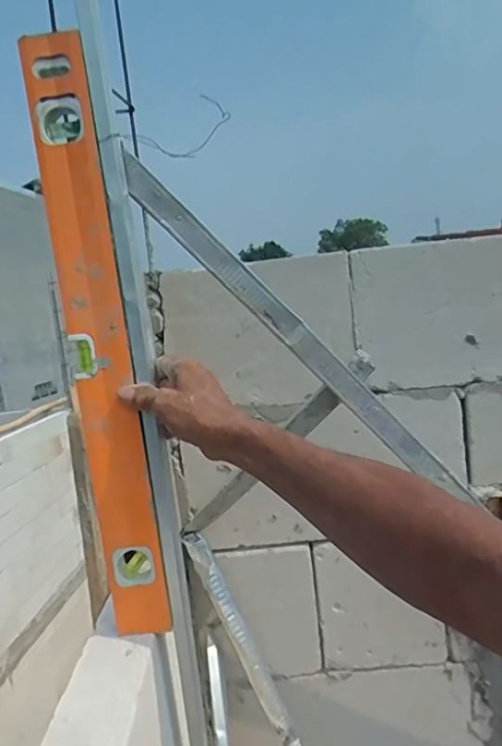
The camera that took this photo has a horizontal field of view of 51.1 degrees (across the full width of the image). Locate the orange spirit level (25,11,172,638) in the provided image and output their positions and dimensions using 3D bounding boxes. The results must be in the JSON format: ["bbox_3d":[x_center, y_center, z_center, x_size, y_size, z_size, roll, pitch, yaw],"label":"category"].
[{"bbox_3d":[-0.144,-0.021,0.519,0.058,0.571,0.025,-6,7,7],"label":"orange spirit level"}]

